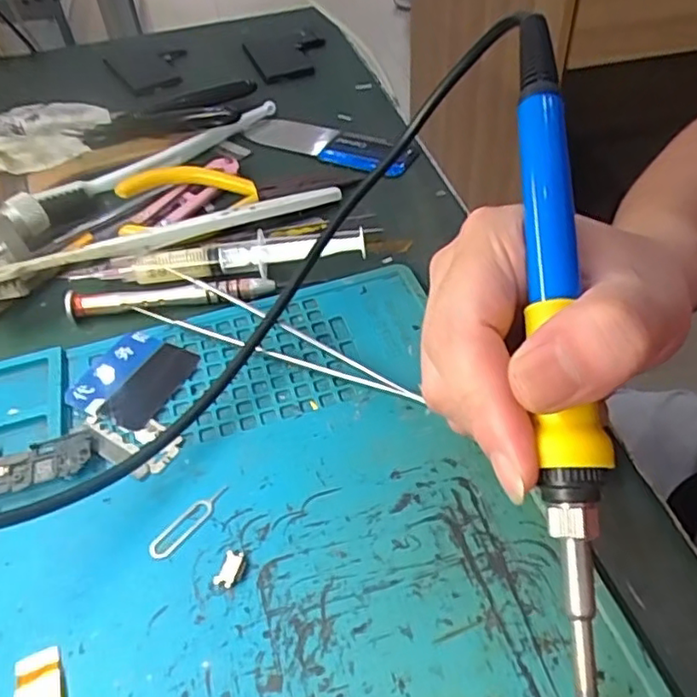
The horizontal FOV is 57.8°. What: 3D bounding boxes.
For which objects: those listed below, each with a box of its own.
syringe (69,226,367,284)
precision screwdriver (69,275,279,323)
[{"bbox_3d":[-0.062,-0.044,0.304,0.138,0.011,0.020,-7,46,-2],"label":"syringe"},{"bbox_3d":[-0.082,-0.025,0.290,0.093,0.009,0.010,-6,46,-1],"label":"precision screwdriver"}]

